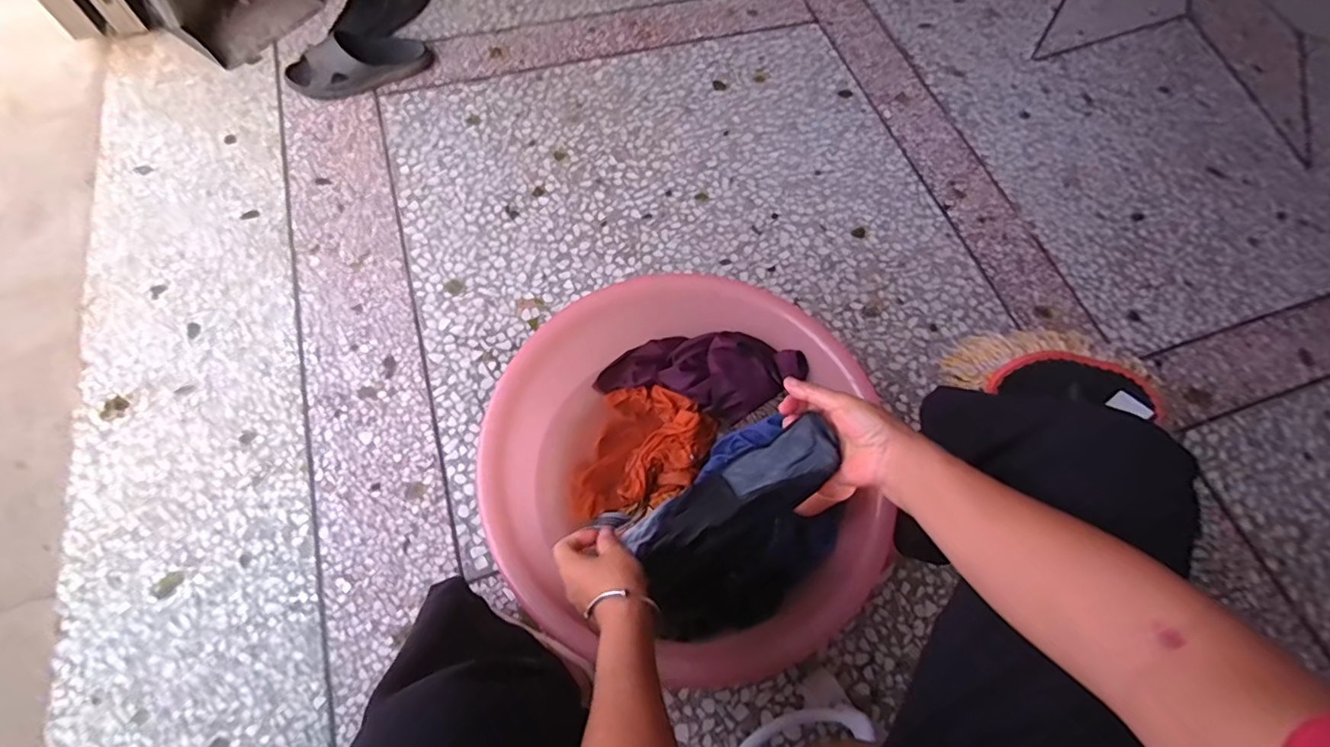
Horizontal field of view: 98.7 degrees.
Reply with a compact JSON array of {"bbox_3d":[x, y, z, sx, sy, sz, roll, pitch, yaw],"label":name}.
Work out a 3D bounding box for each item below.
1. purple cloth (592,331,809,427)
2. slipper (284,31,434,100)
[{"bbox_3d":[0.050,0.000,0.843,0.298,0.079,0.115,2,64,15],"label":"purple cloth"},{"bbox_3d":[-0.619,-0.629,1.152,0.273,0.081,0.101,-20,68,-11],"label":"slipper"}]

